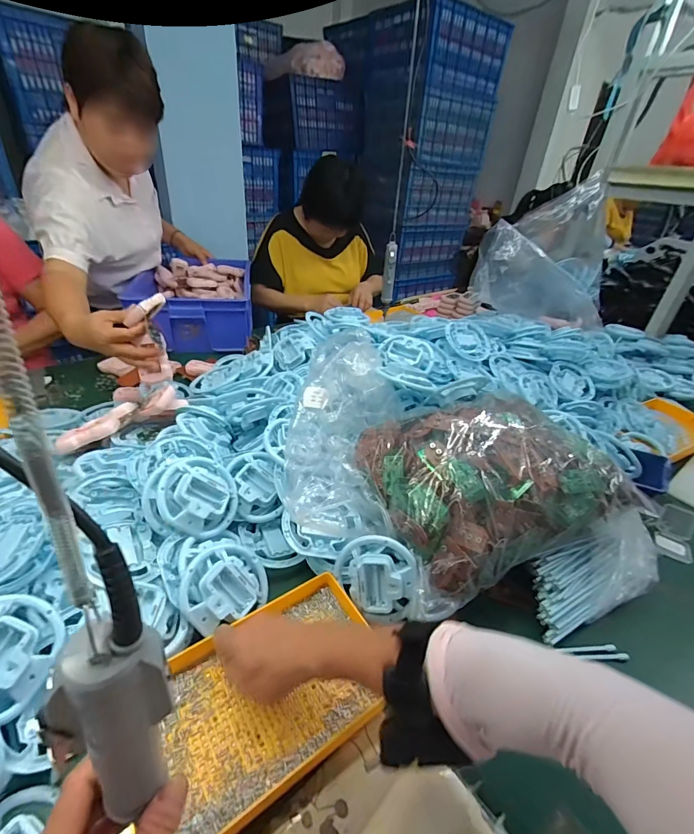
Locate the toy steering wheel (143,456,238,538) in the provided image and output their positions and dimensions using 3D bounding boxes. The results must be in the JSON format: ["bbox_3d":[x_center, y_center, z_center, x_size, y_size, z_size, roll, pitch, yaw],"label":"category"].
[{"bbox_3d":[-0.200,0.104,0.514,0.111,0.053,0.107,-8,76,-48],"label":"toy steering wheel"}]

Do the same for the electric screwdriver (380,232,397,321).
[{"bbox_3d":[0.124,-0.412,1.155,0.041,0.225,0.042,7,33,2],"label":"electric screwdriver"}]

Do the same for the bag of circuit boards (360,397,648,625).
[{"bbox_3d":[0.194,0.075,0.550,0.331,0.125,0.248,-12,37,-24],"label":"bag of circuit boards"}]

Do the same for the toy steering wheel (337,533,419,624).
[{"bbox_3d":[0.035,0.194,0.468,0.098,0.099,0.030,8,-4,9],"label":"toy steering wheel"}]

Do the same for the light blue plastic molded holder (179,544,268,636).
[{"bbox_3d":[-0.143,0.195,0.459,0.097,0.035,0.084,-8,63,-59],"label":"light blue plastic molded holder"}]

